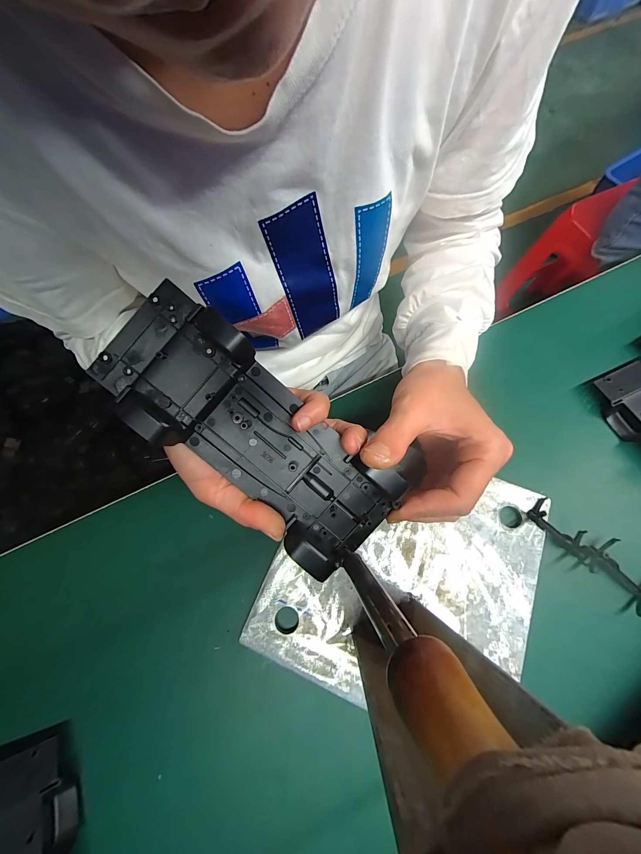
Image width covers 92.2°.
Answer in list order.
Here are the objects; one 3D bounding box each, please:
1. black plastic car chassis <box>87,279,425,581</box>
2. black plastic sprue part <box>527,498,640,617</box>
[{"bbox_3d":[-0.038,0.003,0.181,0.187,0.040,0.082,41,76,-7],"label":"black plastic car chassis"},{"bbox_3d":[0.216,0.097,0.245,0.033,0.014,0.100,-42,74,-12],"label":"black plastic sprue part"}]

